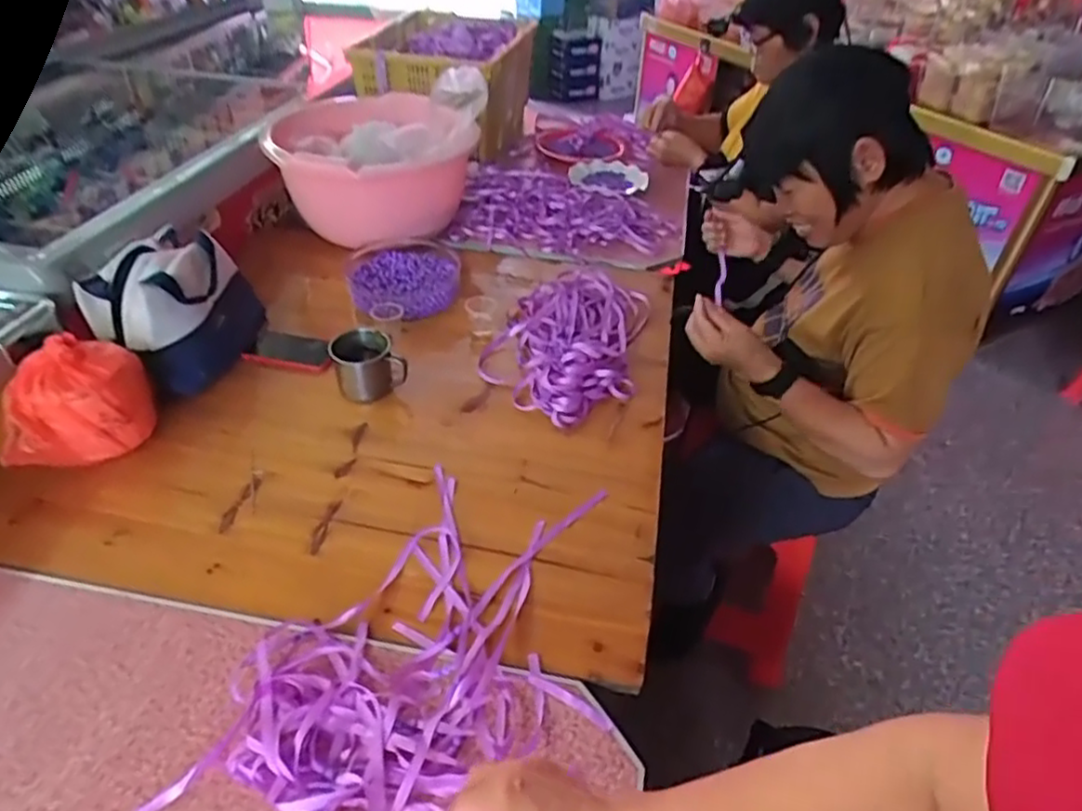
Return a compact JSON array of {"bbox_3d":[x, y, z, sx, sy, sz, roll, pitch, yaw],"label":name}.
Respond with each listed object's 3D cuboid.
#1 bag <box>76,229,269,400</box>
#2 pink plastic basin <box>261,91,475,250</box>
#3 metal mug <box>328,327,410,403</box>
[{"bbox_3d":[-0.545,-0.150,1.015,0.156,0.177,0.236,1,40,-3],"label":"bag"},{"bbox_3d":[-0.332,-0.486,1.408,0.381,0.216,0.459,-5,41,-10],"label":"pink plastic basin"},{"bbox_3d":[-0.254,-0.064,1.003,0.099,0.093,0.079,-11,42,-17],"label":"metal mug"}]

